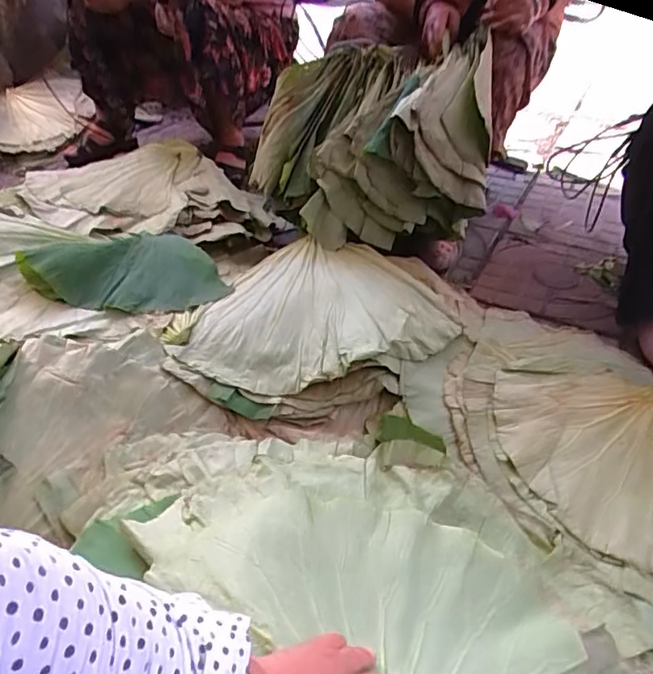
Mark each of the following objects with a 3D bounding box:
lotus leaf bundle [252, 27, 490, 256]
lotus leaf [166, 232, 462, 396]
[{"bbox_3d":[0.081,-0.389,1.104,0.422,0.253,0.374,-3,40,-1],"label":"lotus leaf bundle"},{"bbox_3d":[0.002,-0.042,0.940,0.416,0.053,0.375,11,42,15],"label":"lotus leaf"}]

